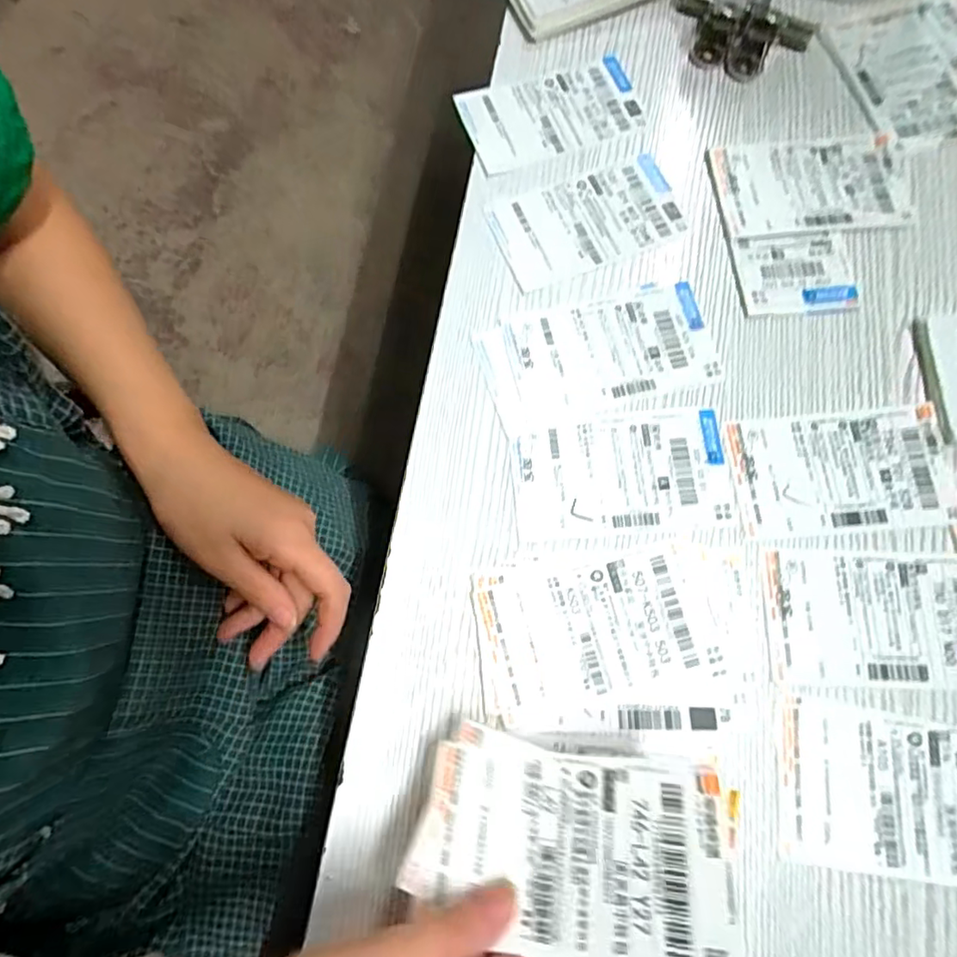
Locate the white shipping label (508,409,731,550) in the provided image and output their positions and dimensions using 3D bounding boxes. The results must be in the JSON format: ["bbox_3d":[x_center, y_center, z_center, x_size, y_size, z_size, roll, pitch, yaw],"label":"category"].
[{"bbox_3d":[0.085,-0.001,0.350,0.129,0.004,0.070,-7,74,-1],"label":"white shipping label"}]

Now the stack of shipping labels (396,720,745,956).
[{"bbox_3d":[0.038,0.163,0.250,0.136,0.004,0.088,2,52,19],"label":"stack of shipping labels"}]

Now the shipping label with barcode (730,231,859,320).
[{"bbox_3d":[0.211,-0.137,0.388,0.075,0.004,0.060,-4,74,0],"label":"shipping label with barcode"}]

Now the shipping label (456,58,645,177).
[{"bbox_3d":[0.054,-0.271,0.429,0.128,0.005,0.076,-19,74,-5],"label":"shipping label"}]

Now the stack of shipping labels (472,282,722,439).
[{"bbox_3d":[0.076,-0.079,0.373,0.143,0.004,0.077,-15,74,-4],"label":"stack of shipping labels"}]

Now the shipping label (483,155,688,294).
[{"bbox_3d":[0.076,-0.178,0.404,0.127,0.004,0.072,-20,74,-5],"label":"shipping label"}]

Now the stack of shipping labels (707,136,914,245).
[{"bbox_3d":[0.233,-0.203,0.406,0.129,0.004,0.079,-6,74,-1],"label":"stack of shipping labels"}]

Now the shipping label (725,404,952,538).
[{"bbox_3d":[0.219,-0.004,0.352,0.126,0.004,0.072,-4,74,0],"label":"shipping label"}]

